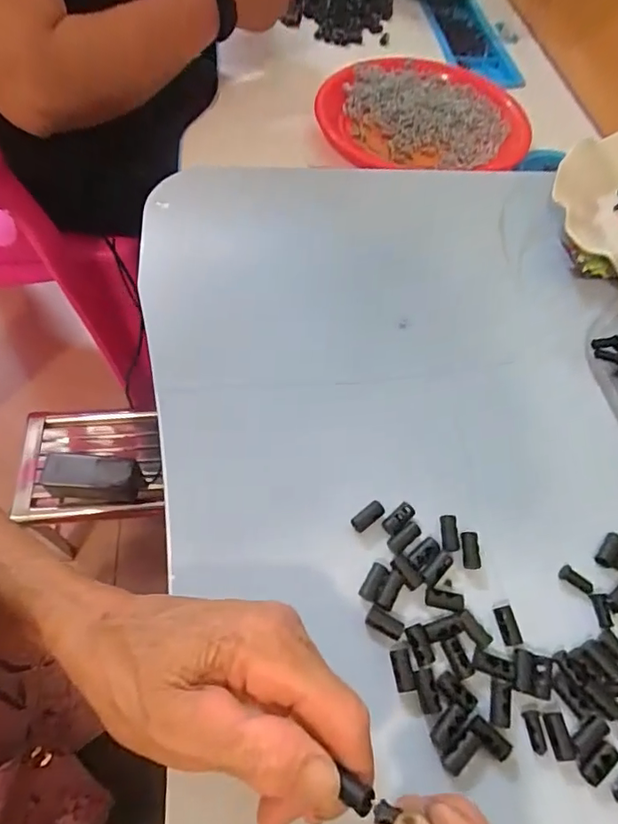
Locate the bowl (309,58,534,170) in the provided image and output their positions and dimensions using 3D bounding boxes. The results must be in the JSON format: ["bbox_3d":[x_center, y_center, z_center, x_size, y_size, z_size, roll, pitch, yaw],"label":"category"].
[{"bbox_3d":[0.121,-0.339,0.568,0.219,0.043,0.190,1,60,-3],"label":"bowl"}]

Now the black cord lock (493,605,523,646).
[{"bbox_3d":[0.097,0.105,0.249,0.009,0.004,0.018,-10,61,-10],"label":"black cord lock"}]

